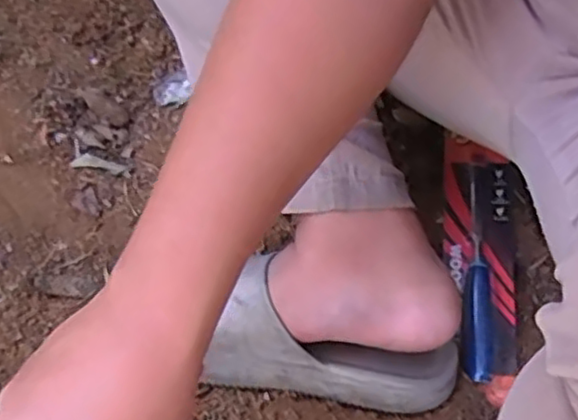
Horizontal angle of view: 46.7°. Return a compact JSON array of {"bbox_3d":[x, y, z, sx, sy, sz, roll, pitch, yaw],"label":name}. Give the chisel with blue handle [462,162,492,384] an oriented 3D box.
[{"bbox_3d":[0.168,0.048,0.603,0.023,0.017,0.207,5,61,5],"label":"chisel with blue handle"}]

